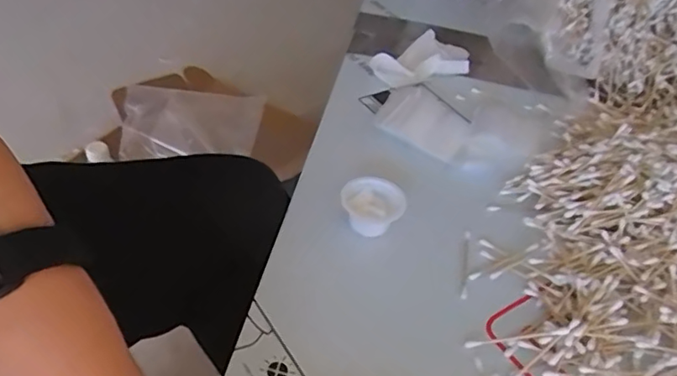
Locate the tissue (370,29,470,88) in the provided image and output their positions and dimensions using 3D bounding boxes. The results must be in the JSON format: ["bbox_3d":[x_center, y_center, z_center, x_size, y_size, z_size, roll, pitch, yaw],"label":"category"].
[{"bbox_3d":[0.101,-0.153,0.662,0.126,0.019,0.074,-30,56,-35],"label":"tissue"}]

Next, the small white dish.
[{"bbox_3d":[0.029,0.016,0.474,0.052,0.025,0.044,5,45,-2],"label":"small white dish"}]

